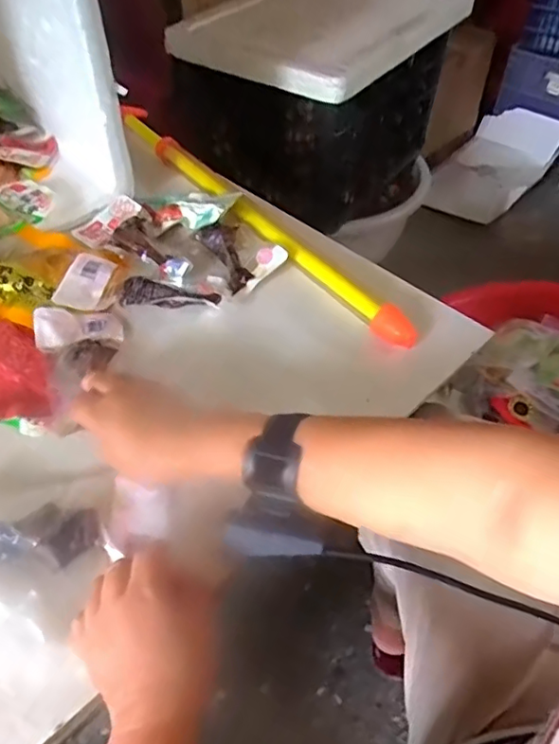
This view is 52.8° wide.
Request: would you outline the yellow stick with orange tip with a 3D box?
[{"bbox_3d":[-0.050,-0.203,0.676,0.034,0.025,0.572,-28,54,-23],"label":"yellow stick with orange tip"}]

